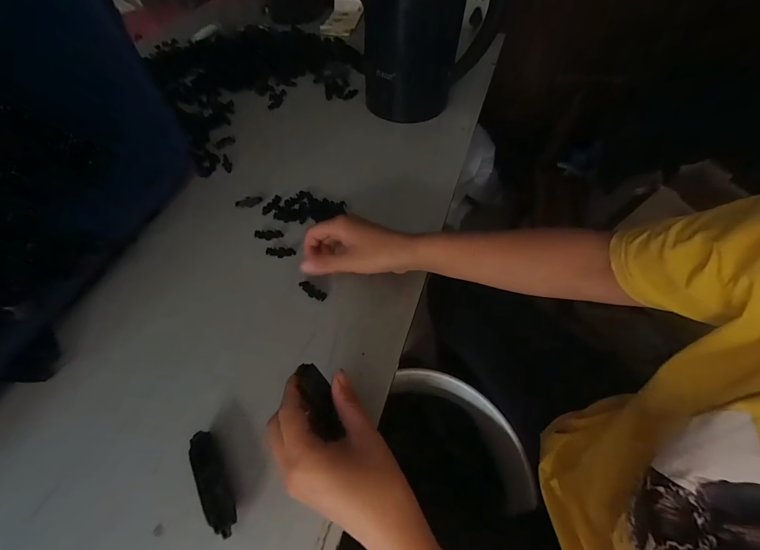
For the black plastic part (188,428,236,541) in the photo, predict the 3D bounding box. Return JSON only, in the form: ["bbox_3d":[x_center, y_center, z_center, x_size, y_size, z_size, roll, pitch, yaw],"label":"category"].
[{"bbox_3d":[-0.135,0.167,0.268,0.019,0.016,0.079,-30,61,-19],"label":"black plastic part"}]

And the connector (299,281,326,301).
[{"bbox_3d":[-0.077,0.018,0.377,0.035,0.005,0.012,30,61,19],"label":"connector"}]

